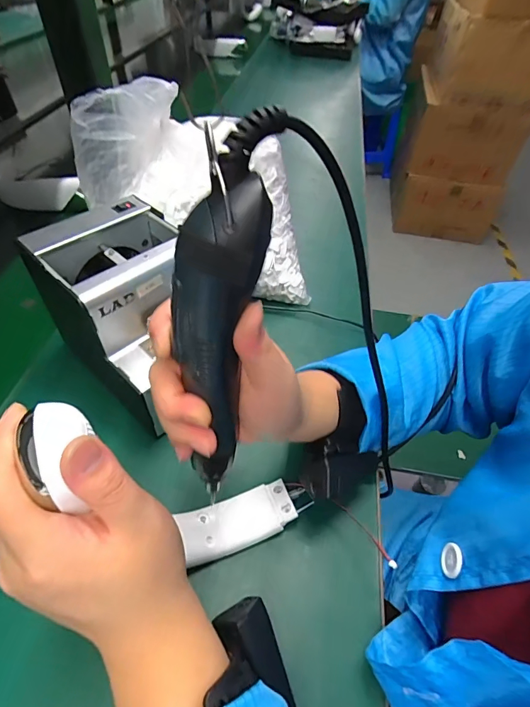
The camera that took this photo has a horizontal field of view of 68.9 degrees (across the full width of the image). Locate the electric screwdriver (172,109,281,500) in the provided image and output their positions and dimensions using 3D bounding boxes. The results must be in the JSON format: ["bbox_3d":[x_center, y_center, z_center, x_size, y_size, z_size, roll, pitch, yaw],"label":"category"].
[{"bbox_3d":[-0.026,-0.002,0.208,0.035,0.216,0.029,15,35,8],"label":"electric screwdriver"}]

